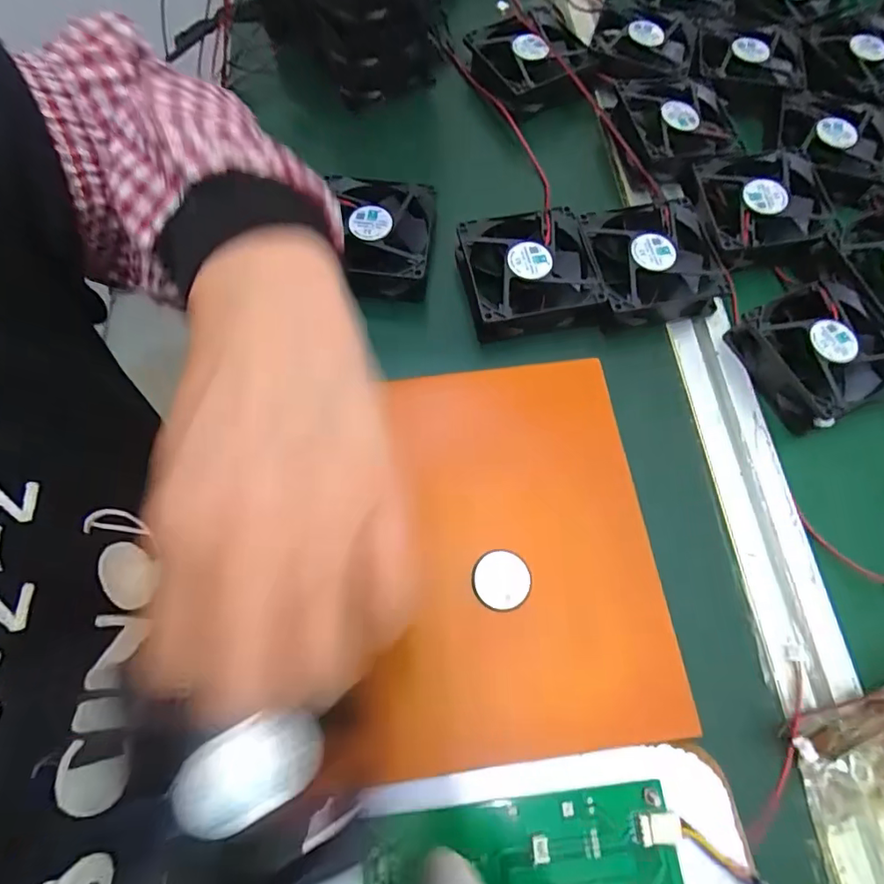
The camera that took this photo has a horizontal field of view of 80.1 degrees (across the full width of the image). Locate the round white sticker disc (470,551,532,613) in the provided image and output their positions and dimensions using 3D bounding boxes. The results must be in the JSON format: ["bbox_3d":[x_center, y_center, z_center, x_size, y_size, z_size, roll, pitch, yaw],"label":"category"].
[{"bbox_3d":[0.030,0.070,0.265,0.029,0.005,0.028,1,67,-1],"label":"round white sticker disc"}]

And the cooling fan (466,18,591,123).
[{"bbox_3d":[0.068,-0.297,0.415,0.077,0.026,0.083,-22,69,-10],"label":"cooling fan"}]

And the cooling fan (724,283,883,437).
[{"bbox_3d":[0.234,-0.054,0.326,0.082,0.028,0.078,-24,70,-11],"label":"cooling fan"}]

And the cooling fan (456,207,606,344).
[{"bbox_3d":[0.055,-0.111,0.345,0.083,0.027,0.079,-7,67,-4],"label":"cooling fan"}]

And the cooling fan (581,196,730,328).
[{"bbox_3d":[0.137,-0.119,0.349,0.078,0.029,0.081,-6,67,-4],"label":"cooling fan"}]

